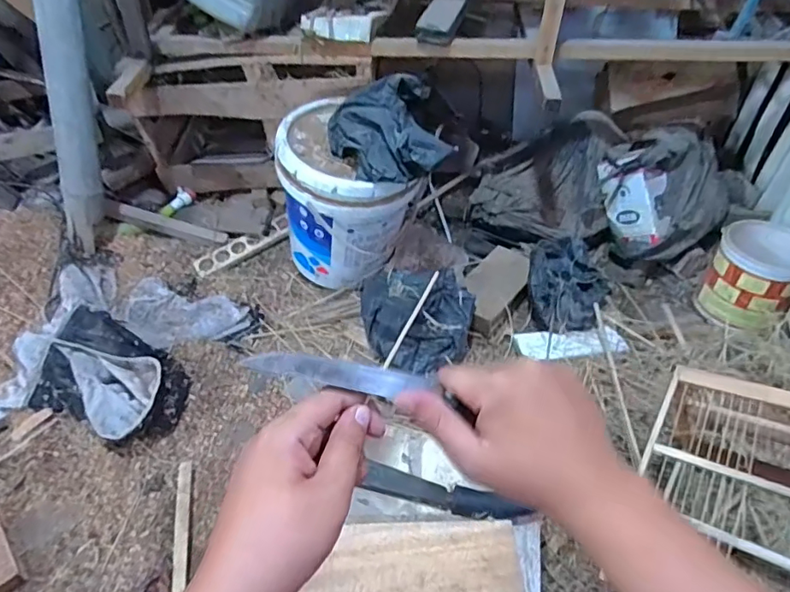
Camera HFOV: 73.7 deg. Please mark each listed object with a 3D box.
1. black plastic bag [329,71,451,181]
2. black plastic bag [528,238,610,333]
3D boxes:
[{"bbox_3d":[-0.016,-0.315,0.991,0.191,0.125,0.199,-14,47,-12],"label":"black plastic bag"},{"bbox_3d":[0.382,-0.021,1.171,0.168,0.095,0.207,11,47,12],"label":"black plastic bag"}]

